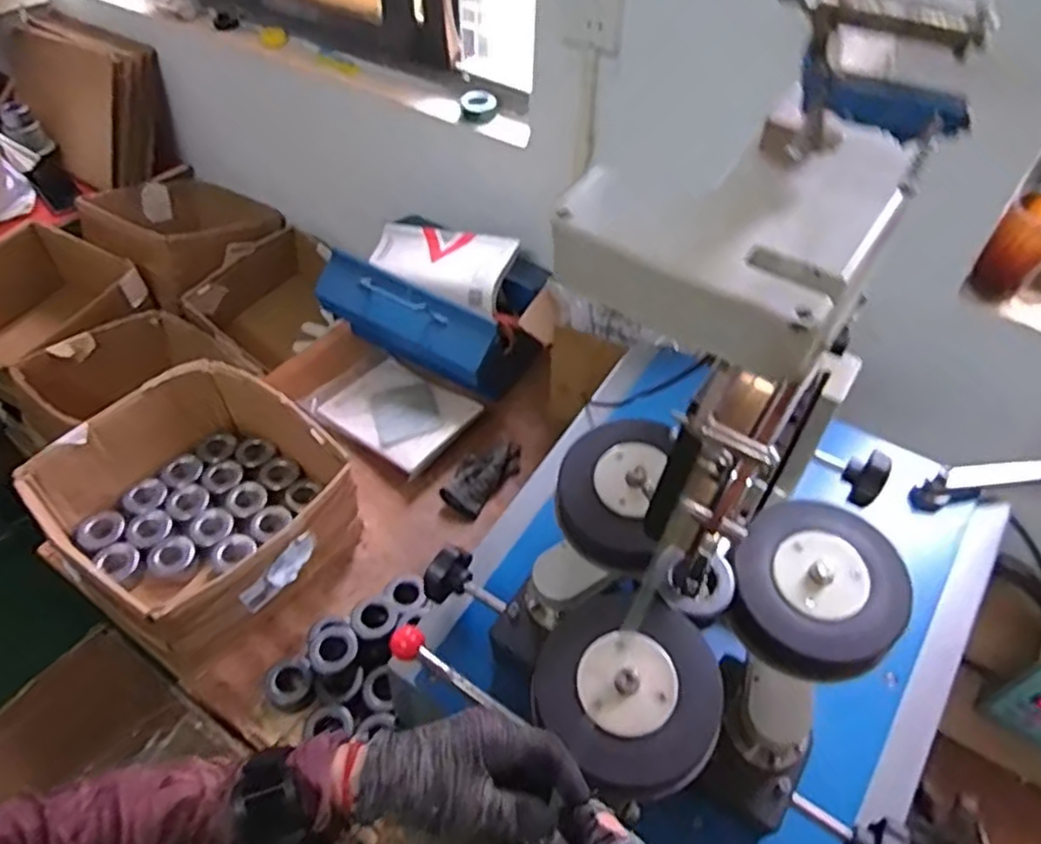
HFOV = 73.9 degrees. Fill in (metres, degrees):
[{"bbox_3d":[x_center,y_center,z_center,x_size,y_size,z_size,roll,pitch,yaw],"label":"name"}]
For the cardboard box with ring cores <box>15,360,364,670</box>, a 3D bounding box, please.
[{"bbox_3d":[-0.438,0.125,0.989,0.361,0.184,0.344,29,54,22],"label":"cardboard box with ring cores"}]

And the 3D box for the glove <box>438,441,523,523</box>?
[{"bbox_3d":[-0.063,0.081,1.127,0.083,0.036,0.154,26,53,21],"label":"glove"}]

